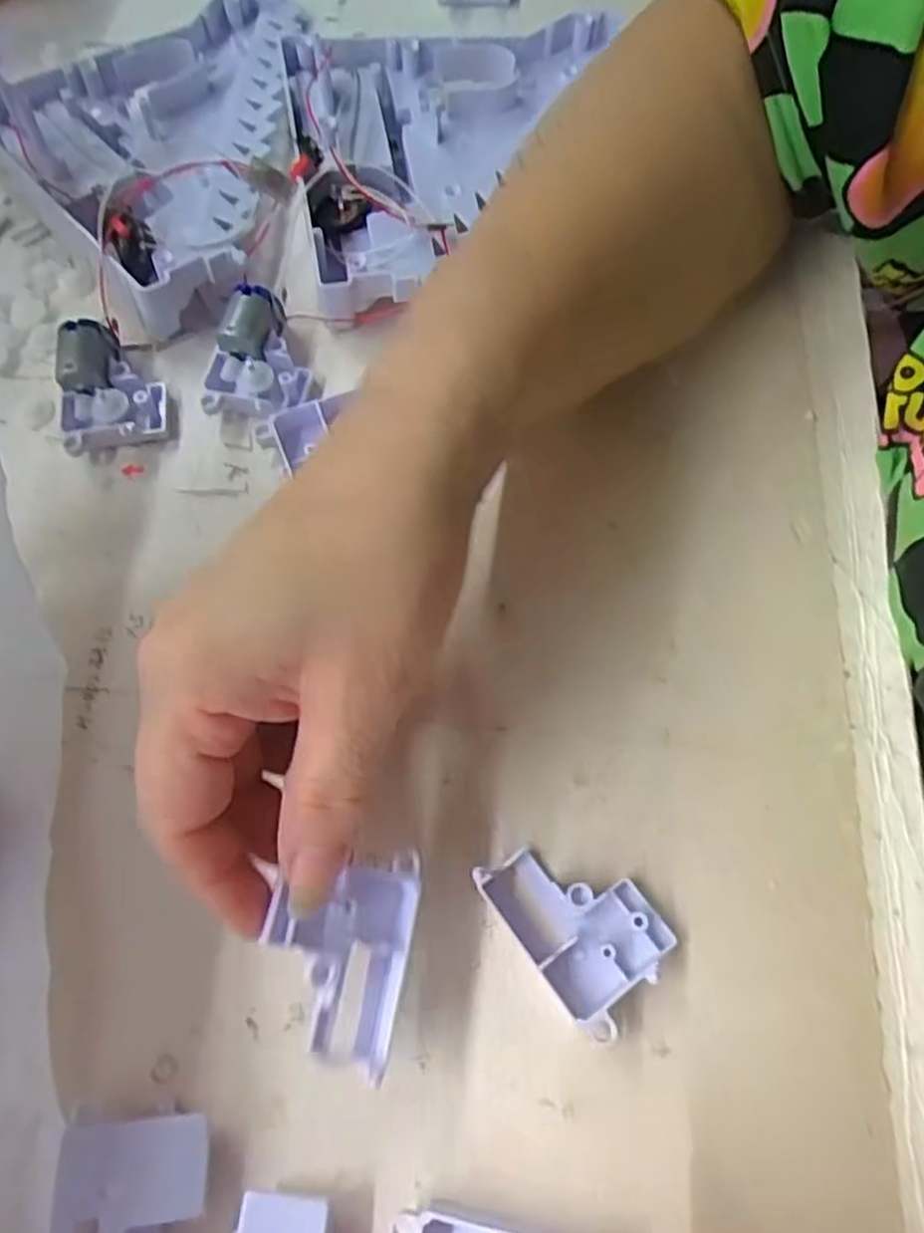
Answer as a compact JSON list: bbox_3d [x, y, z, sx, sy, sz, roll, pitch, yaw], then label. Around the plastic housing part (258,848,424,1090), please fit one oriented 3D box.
[{"bbox_3d":[-0.031,0.084,0.198,0.035,0.012,0.051,9,69,5],"label":"plastic housing part"}]

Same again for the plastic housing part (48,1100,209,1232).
[{"bbox_3d":[-0.081,0.148,0.192,0.035,0.017,0.046,-4,69,0],"label":"plastic housing part"}]

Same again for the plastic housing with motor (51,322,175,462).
[{"bbox_3d":[-0.127,-0.083,0.283,0.034,0.021,0.046,-9,69,-2],"label":"plastic housing with motor"}]

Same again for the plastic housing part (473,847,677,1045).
[{"bbox_3d":[0.033,0.084,0.218,0.035,0.012,0.051,-36,72,-12],"label":"plastic housing part"}]

